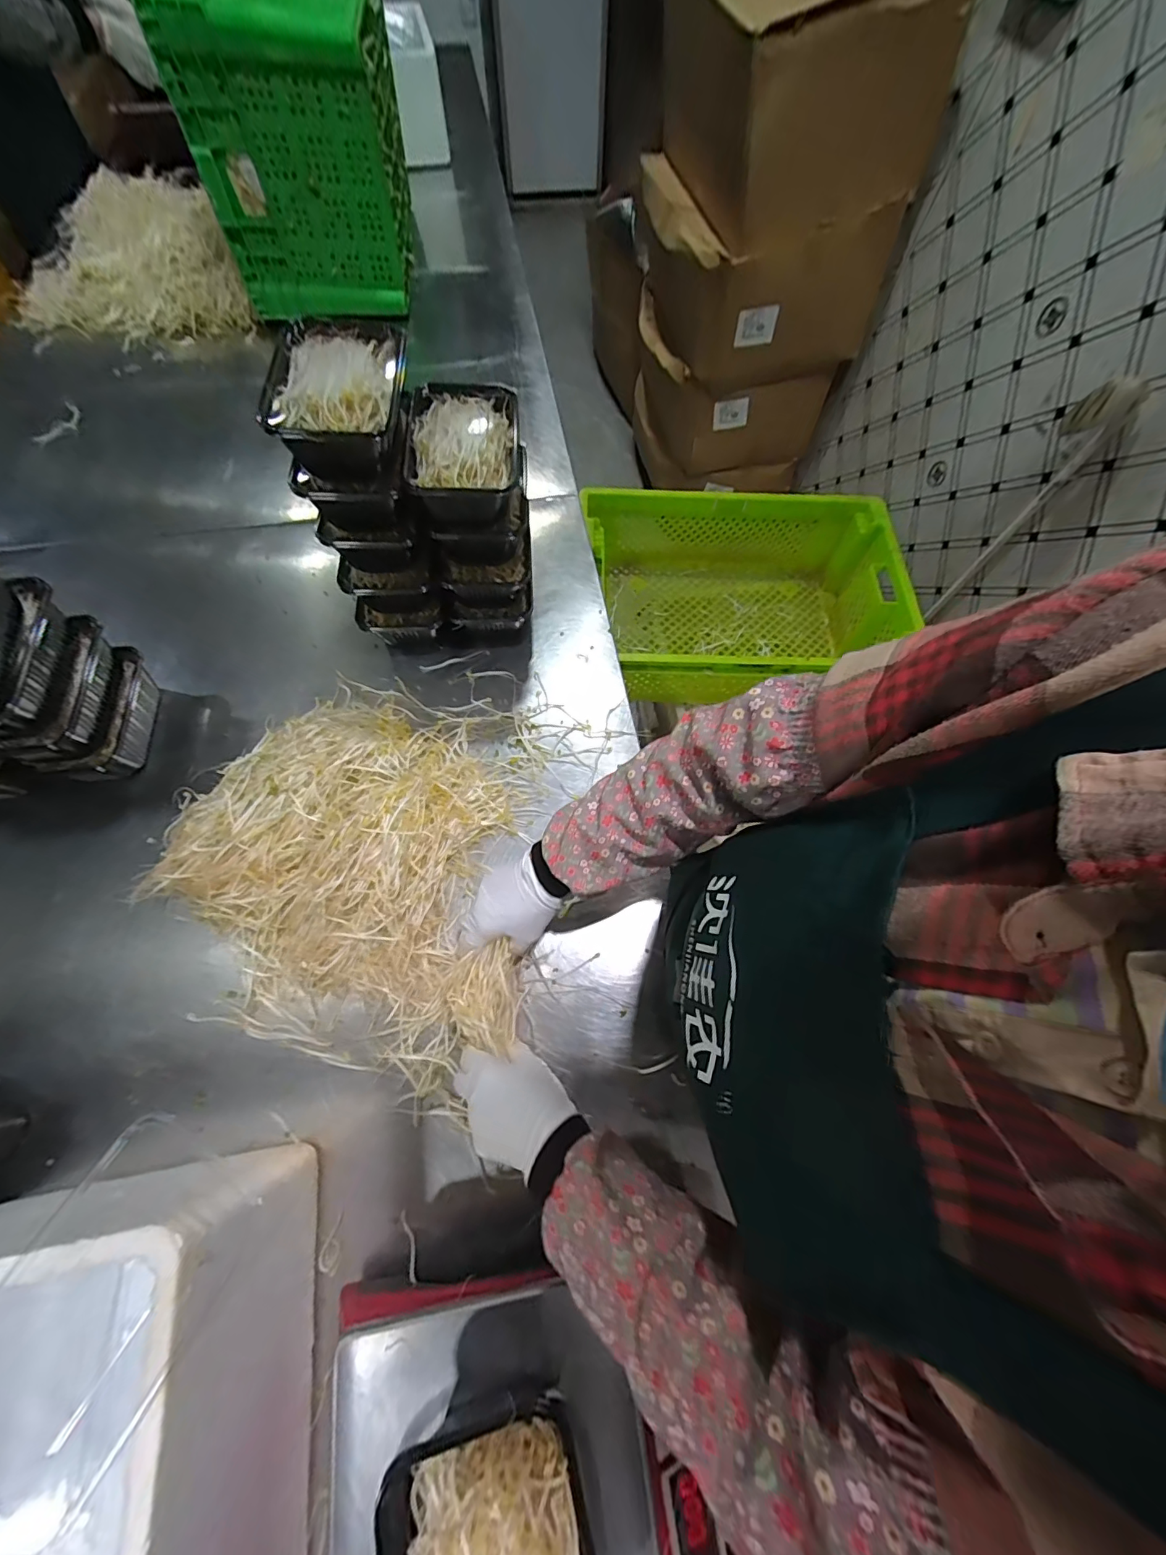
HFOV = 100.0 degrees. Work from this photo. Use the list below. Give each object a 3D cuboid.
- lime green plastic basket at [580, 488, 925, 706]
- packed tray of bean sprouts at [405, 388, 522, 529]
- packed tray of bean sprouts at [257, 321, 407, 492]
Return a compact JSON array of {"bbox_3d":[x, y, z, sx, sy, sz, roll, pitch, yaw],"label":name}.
[{"bbox_3d":[0.313,-0.346,0.980,0.587,0.189,0.402,2,69,-1],"label":"lime green plastic basket"},{"bbox_3d":[-0.134,-0.375,0.567,0.120,0.053,0.175,-2,69,-2],"label":"packed tray of bean sprouts"},{"bbox_3d":[-0.251,-0.384,0.516,0.118,0.074,0.171,-7,69,-4],"label":"packed tray of bean sprouts"}]

